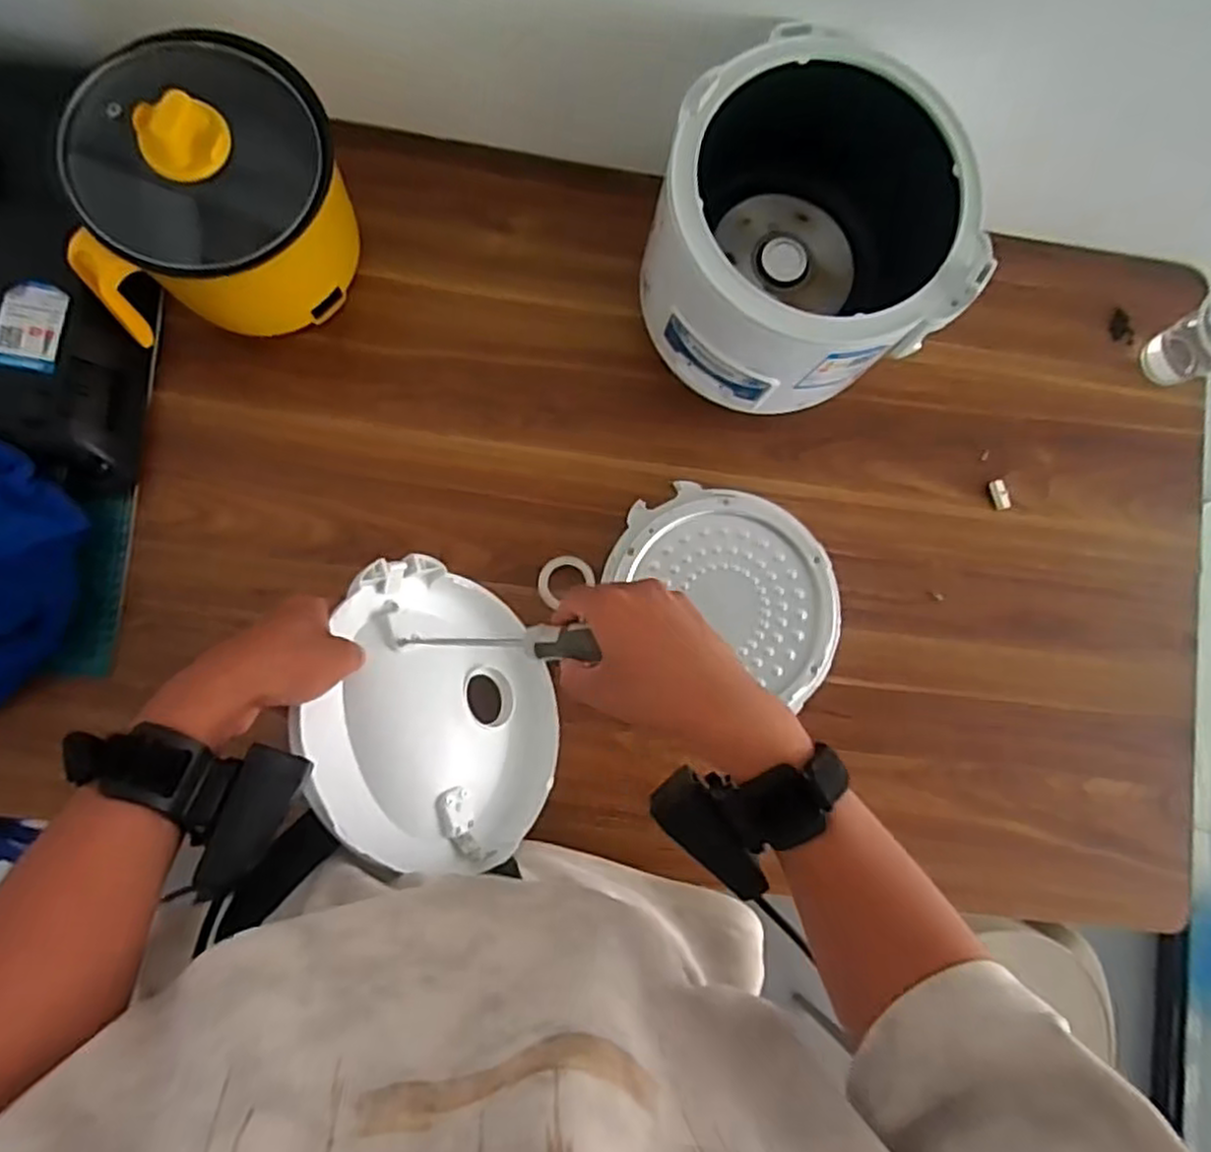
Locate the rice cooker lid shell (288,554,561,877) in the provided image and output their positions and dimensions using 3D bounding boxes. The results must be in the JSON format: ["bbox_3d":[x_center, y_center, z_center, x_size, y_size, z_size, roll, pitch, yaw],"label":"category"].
[{"bbox_3d":[-0.115,0.101,0.524,0.191,0.041,0.196,13,69,-37],"label":"rice cooker lid shell"}]

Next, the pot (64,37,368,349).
[{"bbox_3d":[-0.278,-0.280,0.543,0.166,0.163,0.173,0,84,-4],"label":"pot"}]

